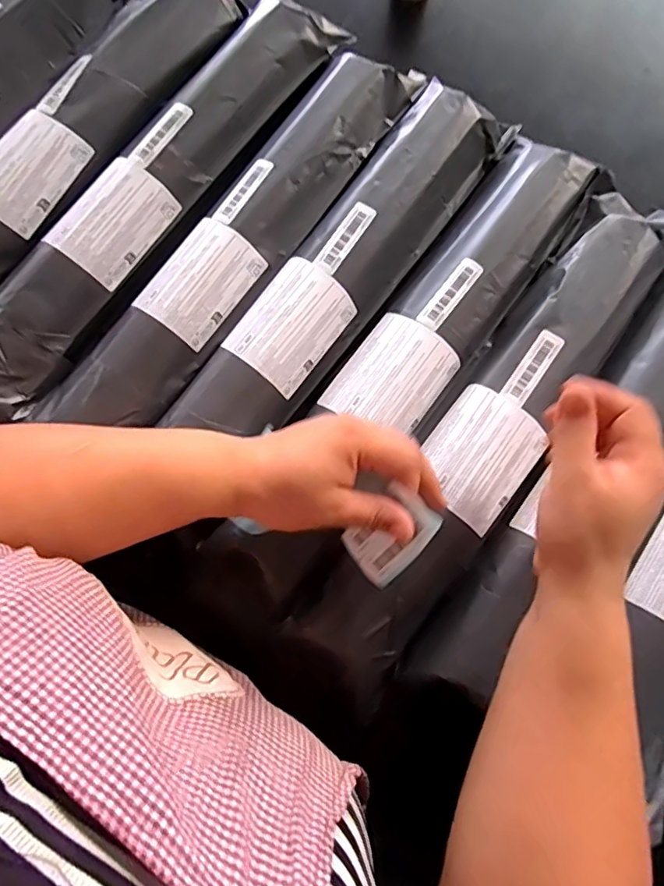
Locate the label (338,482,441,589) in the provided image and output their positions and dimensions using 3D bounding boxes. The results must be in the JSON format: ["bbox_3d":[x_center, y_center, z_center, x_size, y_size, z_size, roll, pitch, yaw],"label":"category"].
[{"bbox_3d":[0.038,0.062,0.371,0.044,0.006,0.073,46,124,14],"label":"label"}]

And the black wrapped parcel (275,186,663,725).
[{"bbox_3d":[0.135,-0.013,0.461,0.093,0.055,0.480,36,81,5],"label":"black wrapped parcel"}]

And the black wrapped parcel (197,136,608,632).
[{"bbox_3d":[0.064,-0.065,0.470,0.083,0.052,0.467,37,81,6],"label":"black wrapped parcel"}]

